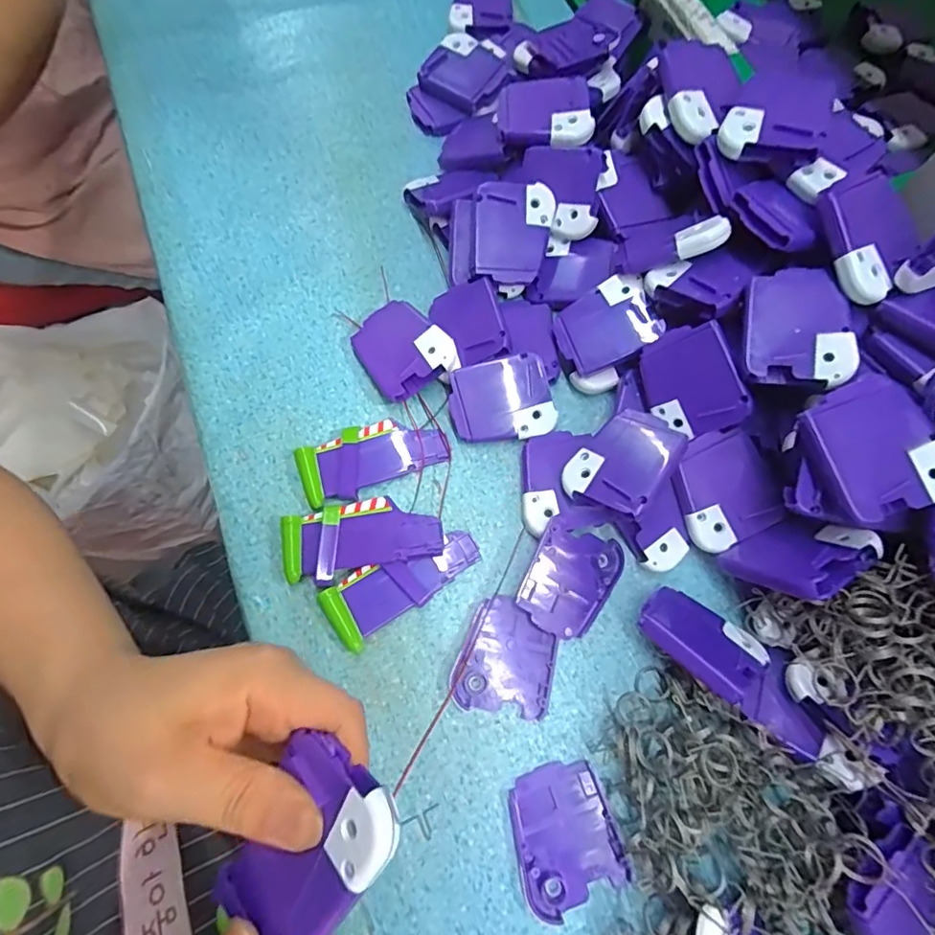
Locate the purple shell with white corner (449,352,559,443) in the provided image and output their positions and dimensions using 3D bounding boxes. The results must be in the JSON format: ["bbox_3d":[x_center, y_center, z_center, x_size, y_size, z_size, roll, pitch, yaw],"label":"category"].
[{"bbox_3d":[0.021,-0.040,0.331,0.060,0.010,0.050,-16,99,1],"label":"purple shell with white corner"}]

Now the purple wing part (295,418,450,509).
[{"bbox_3d":[-0.058,-0.007,0.329,0.087,0.010,0.040,-24,74,-7],"label":"purple wing part"}]

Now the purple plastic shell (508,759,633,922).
[{"bbox_3d":[0.048,0.185,0.272,0.051,0.006,0.060,-19,74,-5],"label":"purple plastic shell"}]

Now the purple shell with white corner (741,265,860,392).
[{"bbox_3d":[0.172,-0.072,0.284,0.049,0.013,0.064,0,80,18],"label":"purple shell with white corner"}]

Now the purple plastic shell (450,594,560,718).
[{"bbox_3d":[0.022,0.104,0.298,0.051,0.004,0.059,10,73,3],"label":"purple plastic shell"}]

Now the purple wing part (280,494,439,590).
[{"bbox_3d":[-0.061,0.040,0.311,0.087,0.014,0.041,-14,73,-4],"label":"purple wing part"}]

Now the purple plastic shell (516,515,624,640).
[{"bbox_3d":[0.058,0.064,0.305,0.048,0.016,0.060,24,75,7],"label":"purple plastic shell"}]

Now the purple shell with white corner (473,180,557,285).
[{"bbox_3d":[0.029,-0.150,0.346,0.049,0.009,0.059,9,94,-4],"label":"purple shell with white corner"}]

